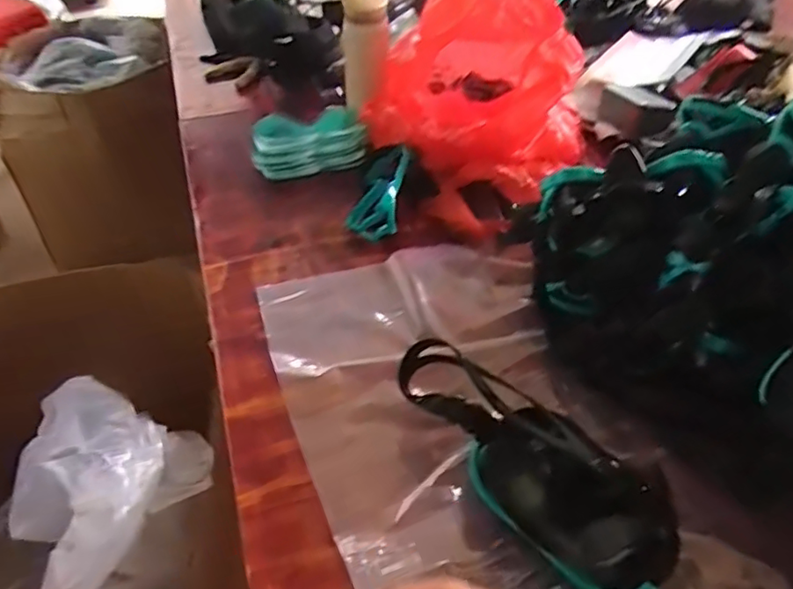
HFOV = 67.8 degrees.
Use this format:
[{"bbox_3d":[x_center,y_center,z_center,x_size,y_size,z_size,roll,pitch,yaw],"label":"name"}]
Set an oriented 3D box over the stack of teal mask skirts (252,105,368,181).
[{"bbox_3d":[-0.127,-0.219,0.857,0.161,0.069,0.059,-15,44,-12],"label":"stack of teal mask skirts"}]

